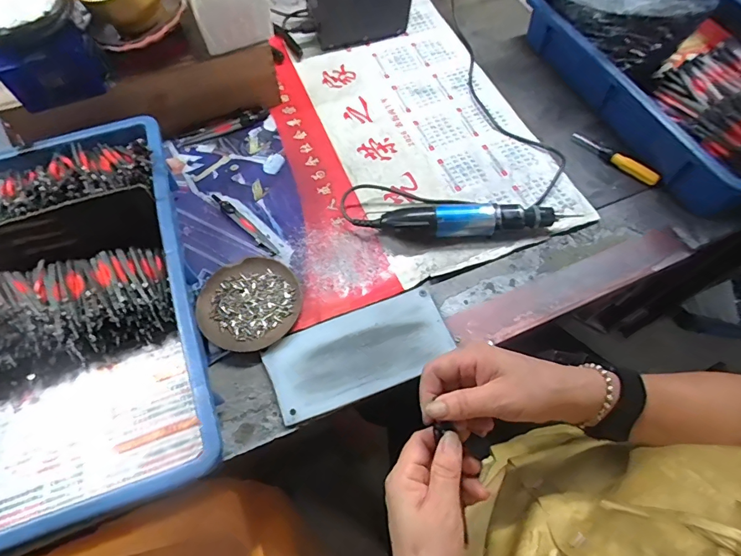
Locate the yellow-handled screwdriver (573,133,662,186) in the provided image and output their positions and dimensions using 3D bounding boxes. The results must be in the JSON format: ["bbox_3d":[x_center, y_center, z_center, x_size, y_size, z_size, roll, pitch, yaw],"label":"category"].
[{"bbox_3d":[0.332,-0.164,0.585,0.016,0.018,0.122,-39,69,-17],"label":"yellow-handled screwdriver"}]

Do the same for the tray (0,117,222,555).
[{"bbox_3d":[-0.331,0.032,0.453,0.288,0.088,0.428,-19,65,-9],"label":"tray"}]

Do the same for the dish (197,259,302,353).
[{"bbox_3d":[-0.138,0.029,0.493,0.112,0.013,0.111,0,63,0],"label":"dish"}]

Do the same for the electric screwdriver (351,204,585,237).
[{"bbox_3d":[0.120,-0.070,0.525,0.263,0.039,0.036,-4,63,-2],"label":"electric screwdriver"}]

